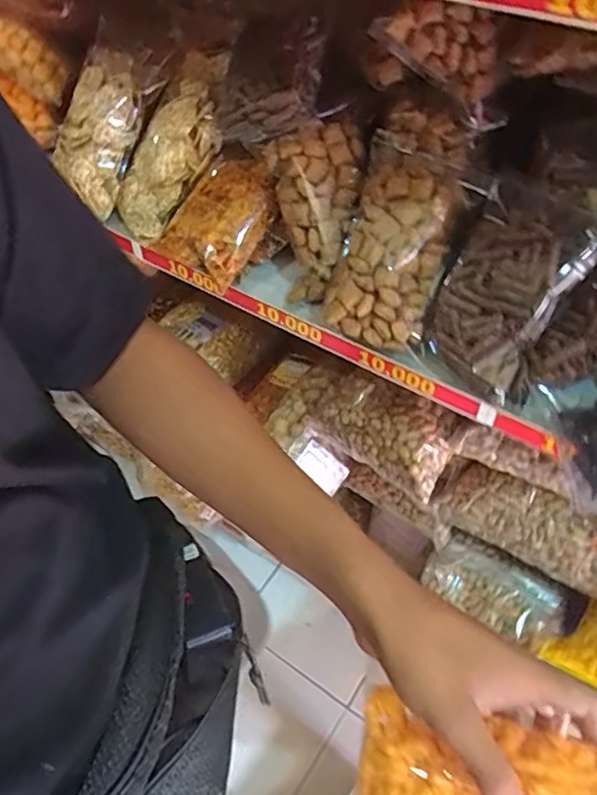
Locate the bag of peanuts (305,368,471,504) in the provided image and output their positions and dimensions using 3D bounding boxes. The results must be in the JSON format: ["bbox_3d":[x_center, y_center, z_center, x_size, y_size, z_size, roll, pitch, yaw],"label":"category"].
[{"bbox_3d":[0.118,0.039,0.799,0.199,0.115,0.050,33,14,36],"label":"bag of peanuts"}]

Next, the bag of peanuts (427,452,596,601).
[{"bbox_3d":[0.300,0.169,0.790,0.254,0.103,0.063,34,59,25],"label":"bag of peanuts"}]

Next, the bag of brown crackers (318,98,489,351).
[{"bbox_3d":[0.105,-0.181,0.628,0.114,0.050,0.246,17,92,15],"label":"bag of brown crackers"}]

